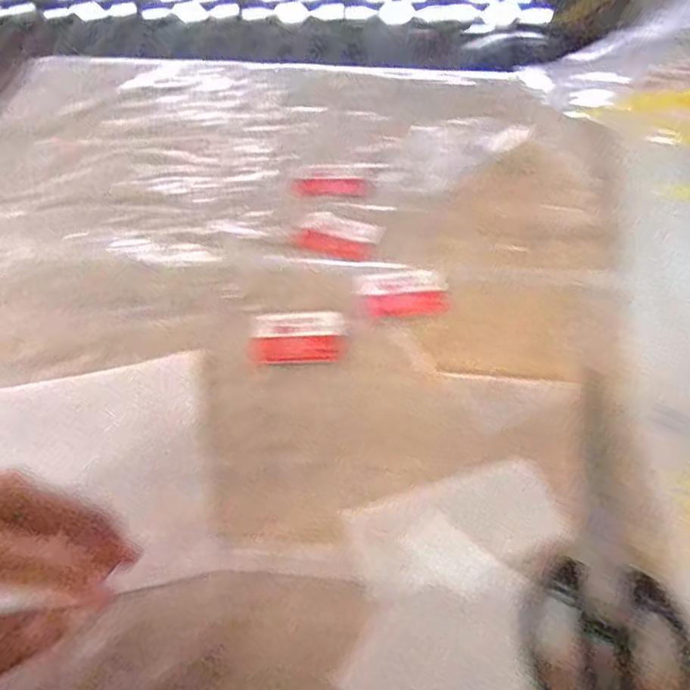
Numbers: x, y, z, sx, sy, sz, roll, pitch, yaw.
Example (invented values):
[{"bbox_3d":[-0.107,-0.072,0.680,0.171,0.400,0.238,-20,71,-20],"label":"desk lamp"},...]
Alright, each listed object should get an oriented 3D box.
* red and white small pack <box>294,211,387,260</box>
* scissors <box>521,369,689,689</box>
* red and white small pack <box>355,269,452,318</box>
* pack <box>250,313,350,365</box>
[{"bbox_3d":[-0.005,-0.080,0.429,0.058,0.004,0.040,18,56,14],"label":"red and white small pack"},{"bbox_3d":[0.129,0.089,0.289,0.067,0.008,0.168,11,54,8],"label":"scissors"},{"bbox_3d":[0.039,-0.036,0.390,0.060,0.004,0.040,-5,53,-3],"label":"red and white small pack"},{"bbox_3d":[-0.028,-0.006,0.370,0.060,0.004,0.038,-2,53,-1],"label":"pack"}]

